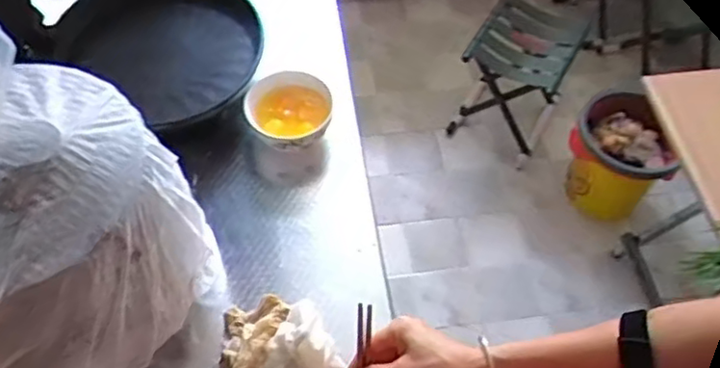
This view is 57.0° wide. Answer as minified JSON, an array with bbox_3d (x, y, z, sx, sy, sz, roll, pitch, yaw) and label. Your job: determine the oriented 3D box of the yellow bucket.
[{"bbox_3d":[0.679,-0.061,1.752,0.264,0.332,0.233,21,59,12],"label":"yellow bucket"}]

